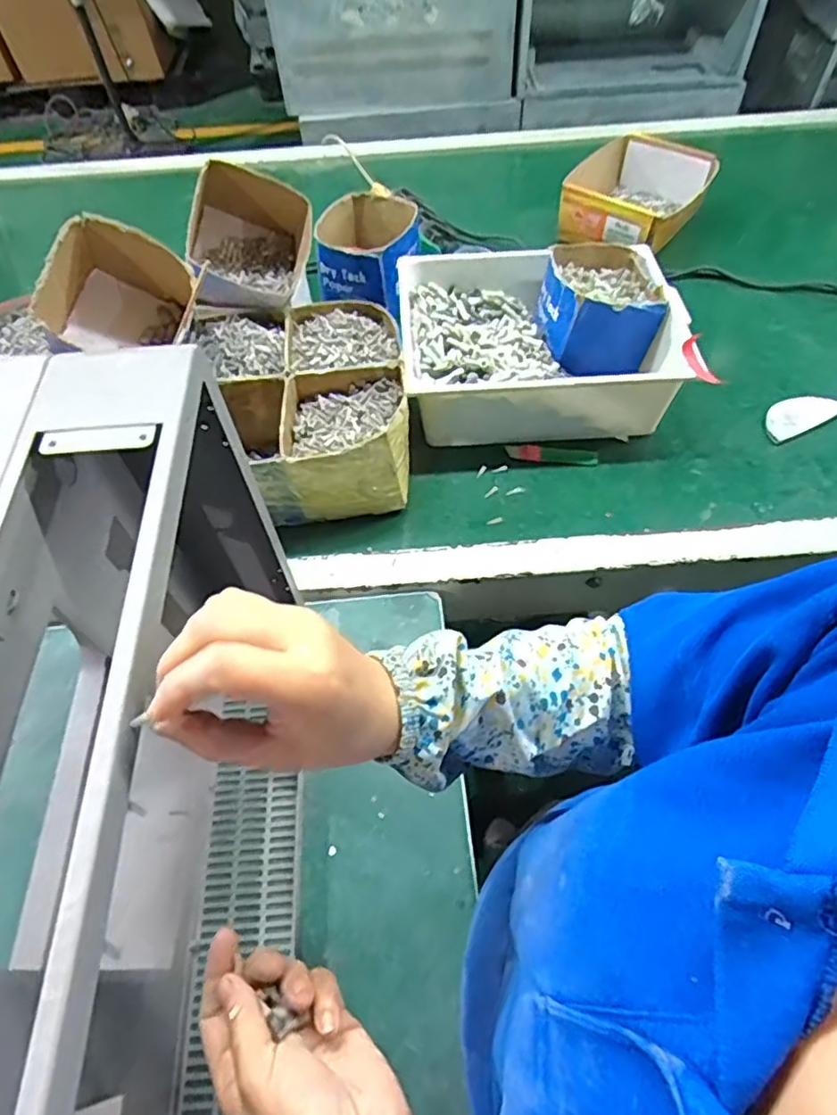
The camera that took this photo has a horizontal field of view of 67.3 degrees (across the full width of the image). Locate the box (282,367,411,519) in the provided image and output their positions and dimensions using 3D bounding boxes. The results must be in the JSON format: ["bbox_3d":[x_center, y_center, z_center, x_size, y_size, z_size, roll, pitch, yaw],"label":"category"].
[{"bbox_3d":[-0.082,-0.139,0.764,0.139,0.110,0.144,-5,56,-1],"label":"box"}]

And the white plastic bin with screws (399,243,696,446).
[{"bbox_3d":[0.154,-0.290,0.859,0.348,0.147,0.282,-3,56,0],"label":"white plastic bin with screws"}]

